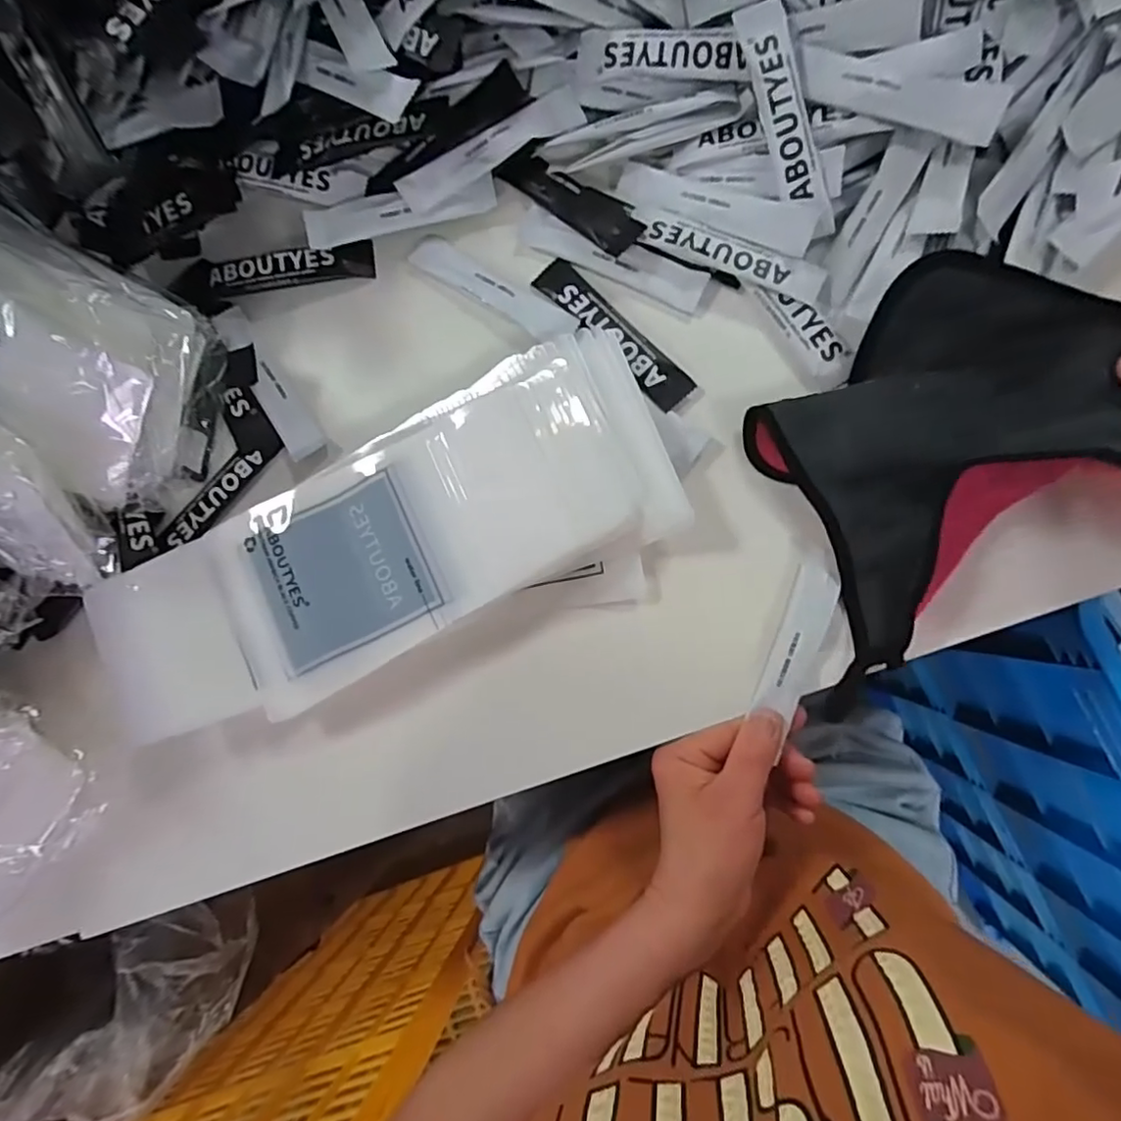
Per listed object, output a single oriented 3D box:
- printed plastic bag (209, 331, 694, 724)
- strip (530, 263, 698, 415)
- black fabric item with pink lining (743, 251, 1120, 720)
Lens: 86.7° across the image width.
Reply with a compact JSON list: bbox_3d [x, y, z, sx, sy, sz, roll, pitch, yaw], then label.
[{"bbox_3d":[-0.071,-0.022,0.347,0.267,0.035,0.125,-26,82,6],"label":"printed plastic bag"},{"bbox_3d":[0.030,-0.137,0.352,0.023,0.008,0.119,-44,81,3],"label":"strip"},{"bbox_3d":[0.179,-0.050,0.296,0.192,0.061,0.147,-39,81,4],"label":"black fabric item with pink lining"}]

